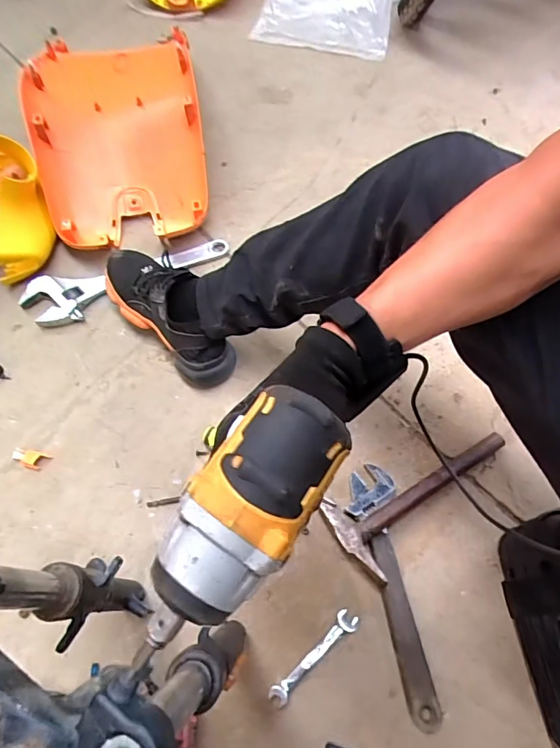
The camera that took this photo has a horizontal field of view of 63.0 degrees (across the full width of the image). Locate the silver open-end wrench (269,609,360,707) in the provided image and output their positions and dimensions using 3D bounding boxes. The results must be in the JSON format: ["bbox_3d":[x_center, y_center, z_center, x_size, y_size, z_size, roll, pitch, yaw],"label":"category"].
[{"bbox_3d":[0.041,0.331,0.538,0.128,0.005,0.024,-38,67,-18],"label":"silver open-end wrench"}]

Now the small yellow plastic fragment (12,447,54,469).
[{"bbox_3d":[-0.355,0.120,0.649,0.055,0.010,0.024,11,62,7],"label":"small yellow plastic fragment"}]

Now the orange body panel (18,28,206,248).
[{"bbox_3d":[-0.315,-0.492,0.911,0.309,0.130,0.579,-11,62,-5],"label":"orange body panel"}]

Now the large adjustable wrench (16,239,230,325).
[{"bbox_3d":[-0.259,-0.160,0.790,0.356,0.028,0.095,-16,62,-8],"label":"large adjustable wrench"}]

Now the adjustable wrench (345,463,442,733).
[{"bbox_3d":[0.135,0.259,0.572,0.061,0.019,0.295,-5,61,-2],"label":"adjustable wrench"}]

